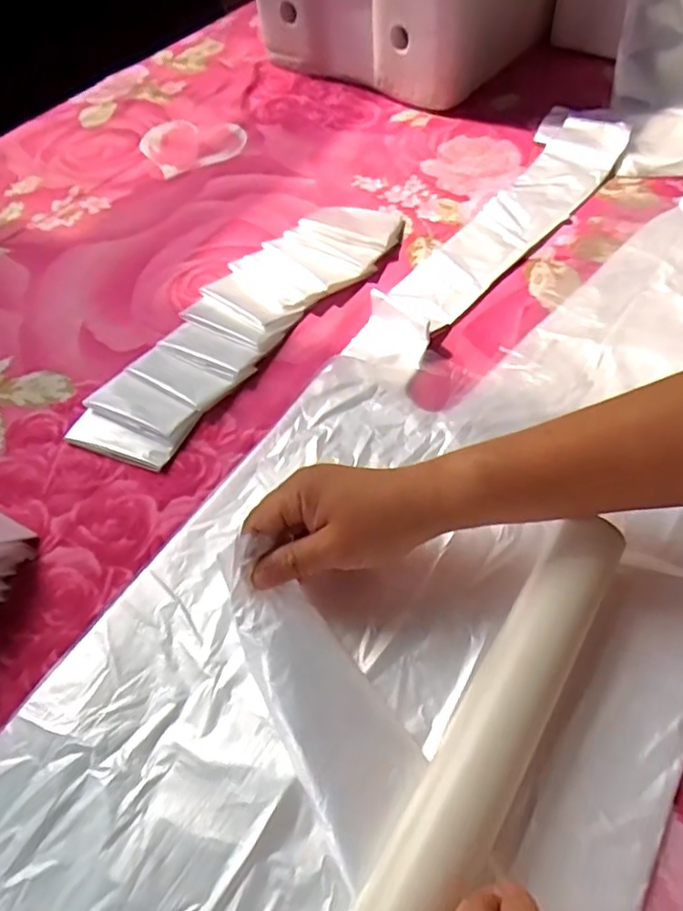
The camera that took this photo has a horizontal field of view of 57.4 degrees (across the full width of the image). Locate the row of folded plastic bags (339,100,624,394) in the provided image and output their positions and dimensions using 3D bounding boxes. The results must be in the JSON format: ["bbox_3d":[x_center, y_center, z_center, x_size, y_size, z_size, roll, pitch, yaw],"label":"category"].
[{"bbox_3d":[0.136,-0.199,0.549,0.082,0.032,0.405,30,63,23],"label":"row of folded plastic bags"}]

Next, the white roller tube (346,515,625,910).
[{"bbox_3d":[0.046,0.166,0.276,0.040,0.047,0.343,27,62,22],"label":"white roller tube"}]

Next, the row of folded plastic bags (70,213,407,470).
[{"bbox_3d":[-0.078,-0.116,0.510,0.098,0.022,0.323,30,62,23],"label":"row of folded plastic bags"}]

